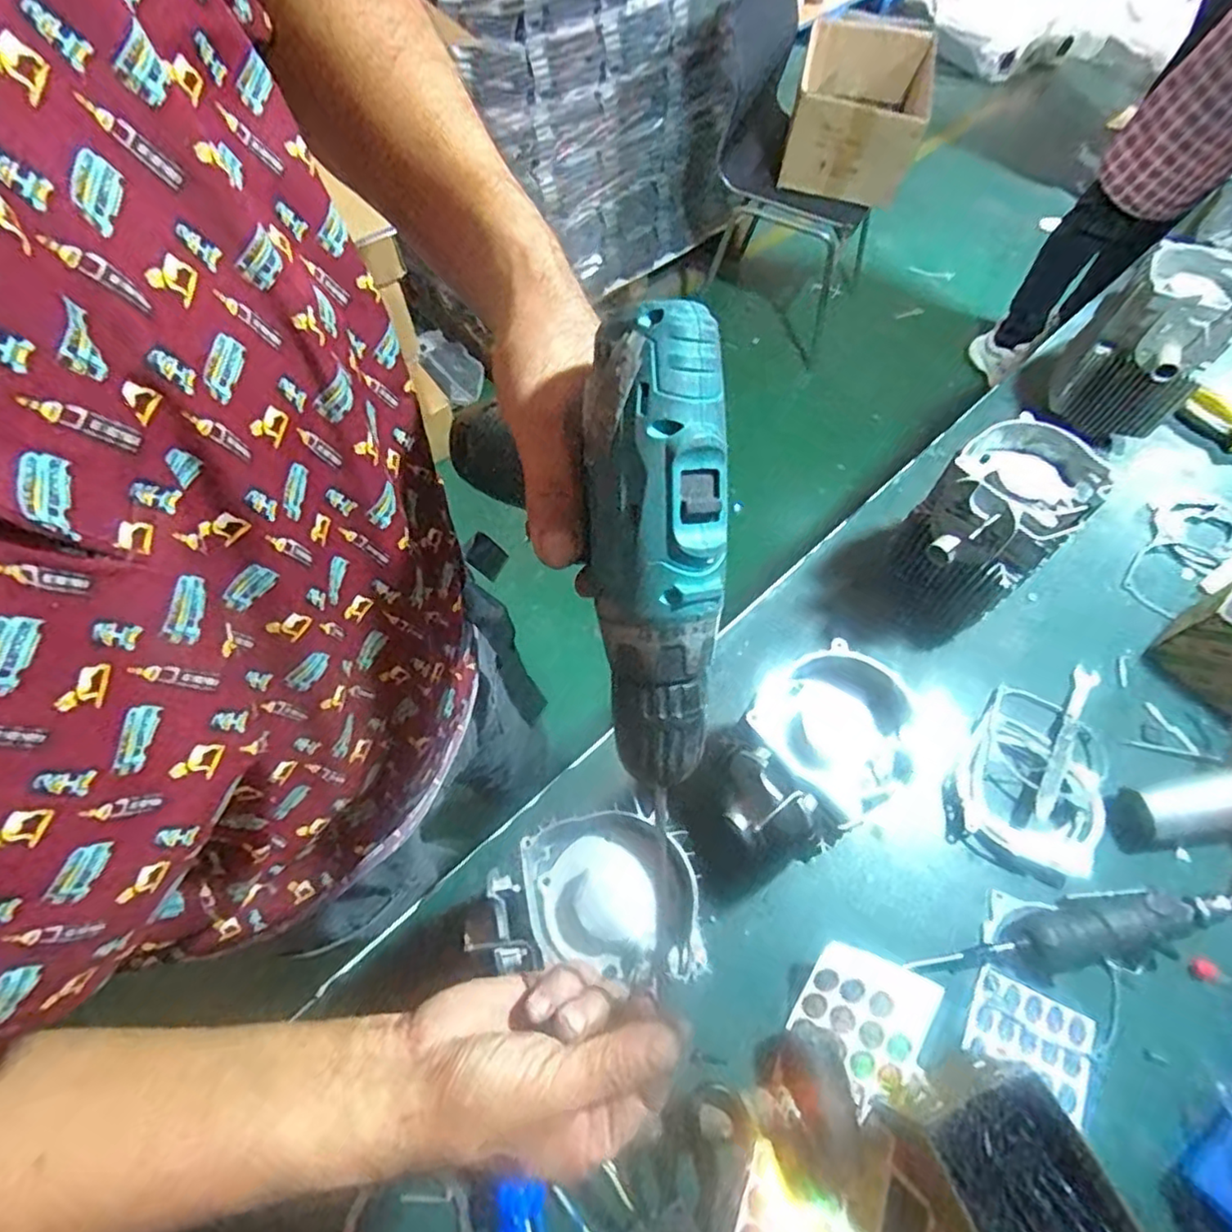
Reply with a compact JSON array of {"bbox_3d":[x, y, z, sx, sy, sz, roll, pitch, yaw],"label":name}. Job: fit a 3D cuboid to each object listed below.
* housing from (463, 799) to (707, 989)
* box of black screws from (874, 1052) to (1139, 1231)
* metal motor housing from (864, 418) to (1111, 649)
[{"bbox_3d":[-0.017,0.190,0.434,0.138,0.042,0.107,-5,67,-2],"label":"housing"},{"bbox_3d":[0.286,0.415,0.474,0.106,0.110,0.136,-28,69,-11],"label":"box of black screws"},{"bbox_3d":[0.368,-0.077,0.666,0.153,0.210,0.120,-40,72,-16],"label":"metal motor housing"}]

